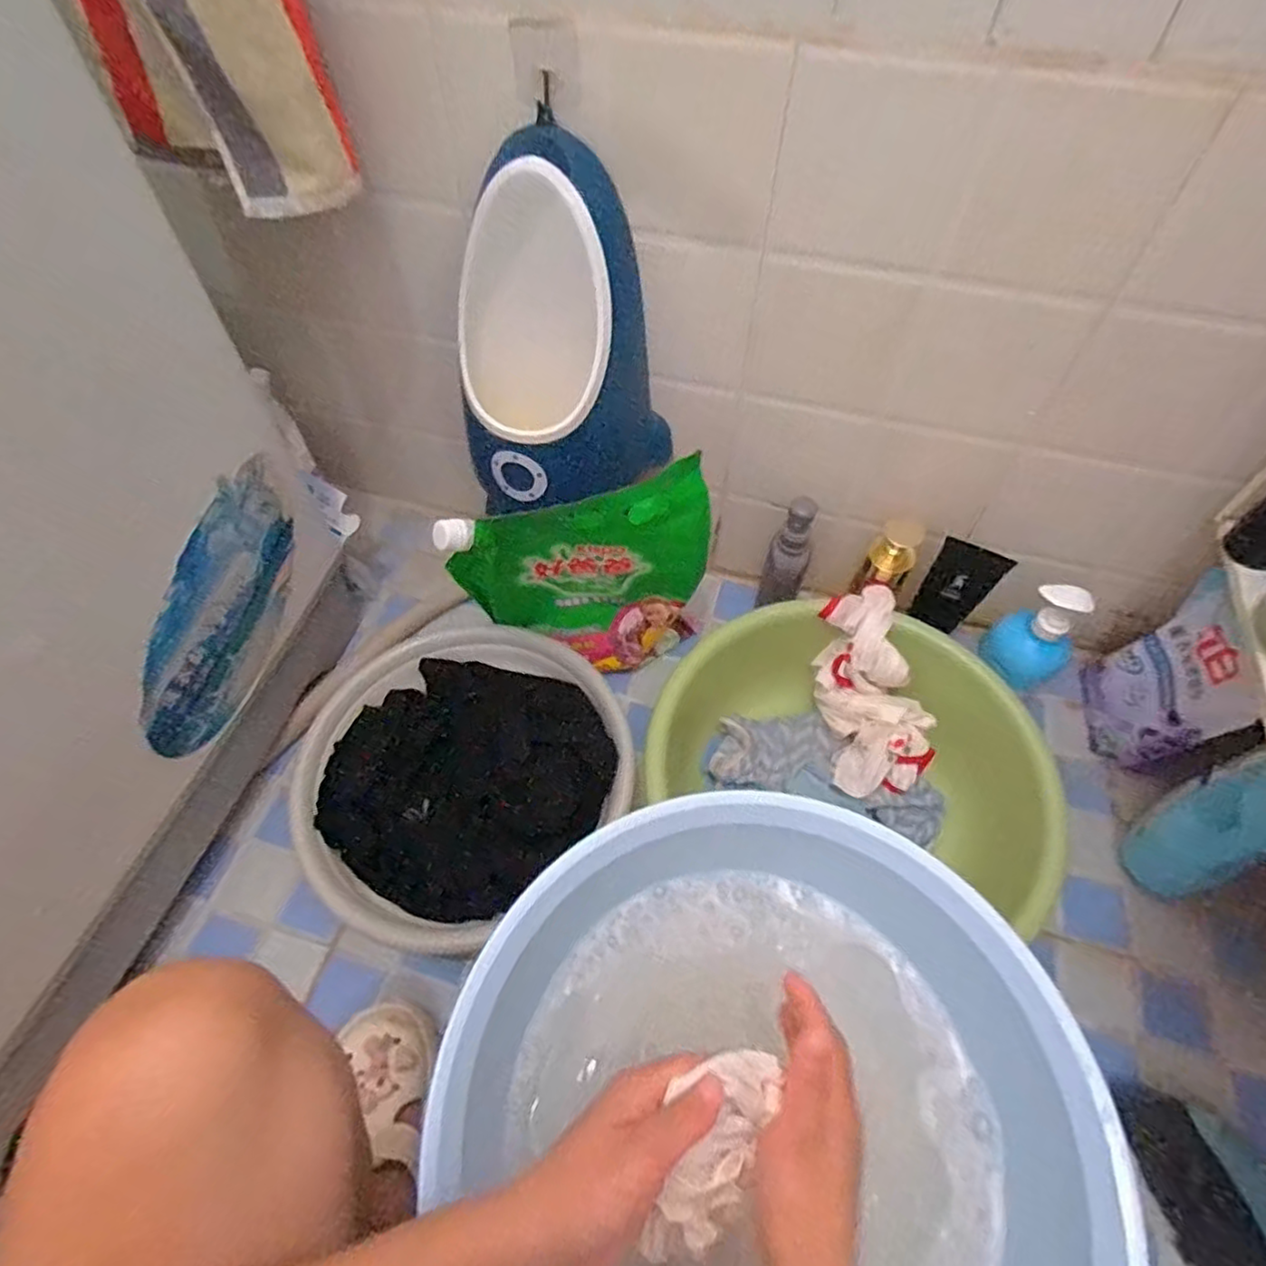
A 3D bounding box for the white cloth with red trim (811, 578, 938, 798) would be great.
[{"bbox_3d":[0.271,0.061,0.758,0.111,0.069,0.234,-4,78,-2],"label":"white cloth with red trim"}]

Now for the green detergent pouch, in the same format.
[{"bbox_3d":[-0.049,-0.050,0.742,0.269,0.296,0.059,-9,55,-6],"label":"green detergent pouch"}]

